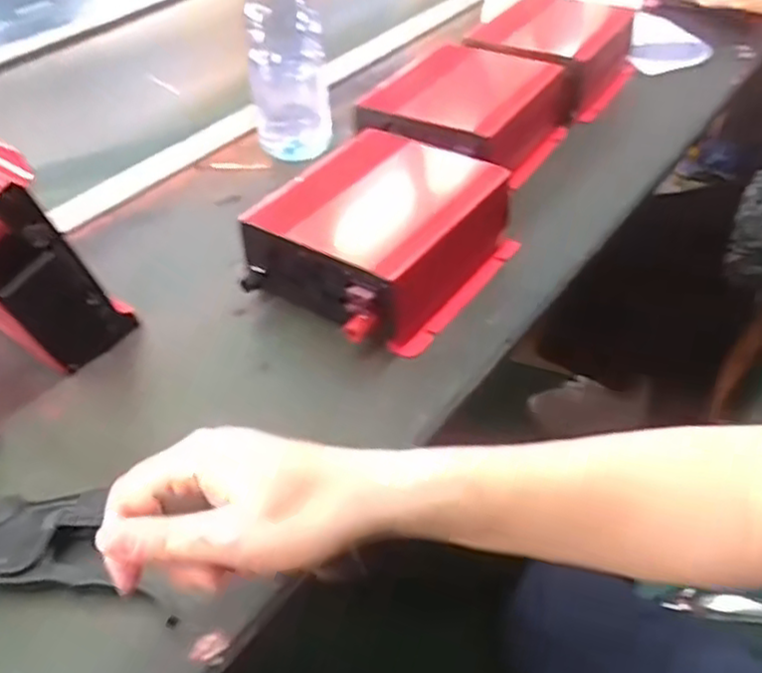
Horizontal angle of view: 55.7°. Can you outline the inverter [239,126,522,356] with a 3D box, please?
[{"bbox_3d":[-0.003,-0.079,0.580,0.162,0.074,0.190,24,49,27],"label":"inverter"}]

